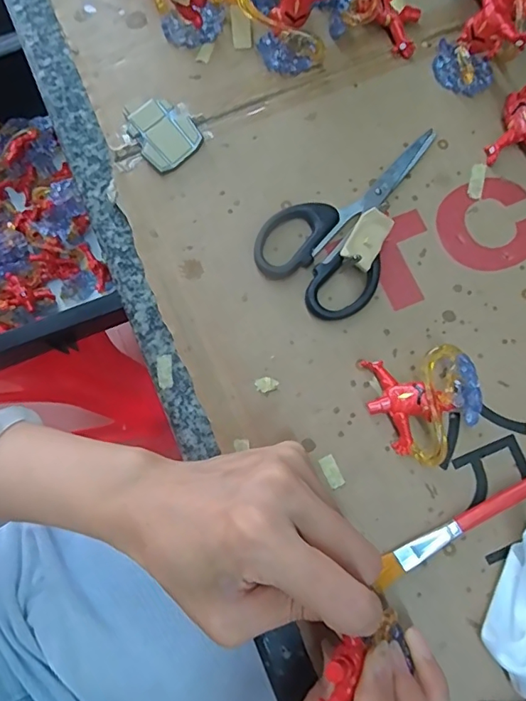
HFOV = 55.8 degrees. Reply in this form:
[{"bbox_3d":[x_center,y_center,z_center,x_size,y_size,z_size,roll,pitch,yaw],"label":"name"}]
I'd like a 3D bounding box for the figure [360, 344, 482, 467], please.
[{"bbox_3d":[0.078,0.027,0.242,0.046,0.030,0.054,-9,78,0],"label":"figure"}]

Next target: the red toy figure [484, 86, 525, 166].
[{"bbox_3d":[0.147,-0.124,0.282,0.036,0.014,0.044,39,82,9],"label":"red toy figure"}]

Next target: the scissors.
[{"bbox_3d":[0.055,-0.078,0.271,0.067,0.015,0.124,39,82,9],"label":"scissors"}]

